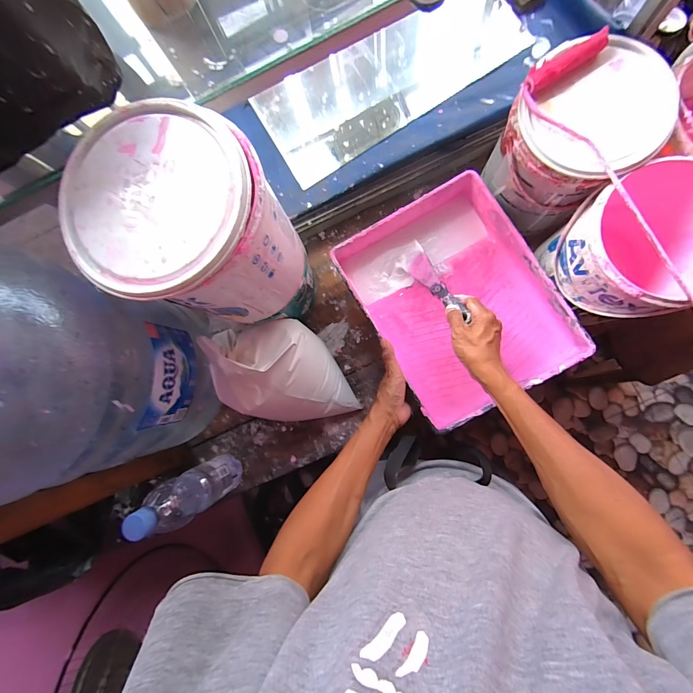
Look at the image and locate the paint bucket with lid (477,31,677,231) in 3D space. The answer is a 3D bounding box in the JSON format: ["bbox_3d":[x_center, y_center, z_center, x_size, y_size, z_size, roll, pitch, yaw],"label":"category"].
[{"bbox_3d":[0.316,-0.283,0.463,0.164,0.169,0.158,0,86,7],"label":"paint bucket with lid"}]

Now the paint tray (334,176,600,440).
[{"bbox_3d":[0.179,-0.080,0.548,0.271,0.080,0.348,-29,83,4],"label":"paint tray"}]

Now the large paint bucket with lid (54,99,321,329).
[{"bbox_3d":[-0.156,-0.123,0.370,0.172,0.180,0.165,0,86,7],"label":"large paint bucket with lid"}]

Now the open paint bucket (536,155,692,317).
[{"bbox_3d":[0.403,-0.134,0.467,0.179,0.181,0.173,0,86,7],"label":"open paint bucket"}]

